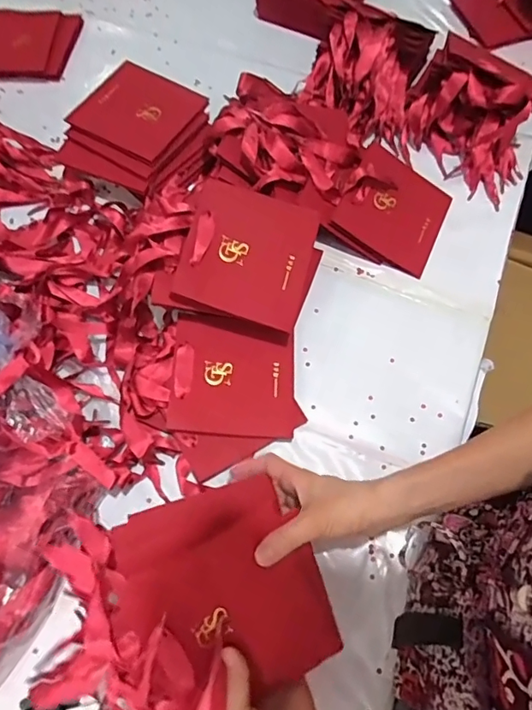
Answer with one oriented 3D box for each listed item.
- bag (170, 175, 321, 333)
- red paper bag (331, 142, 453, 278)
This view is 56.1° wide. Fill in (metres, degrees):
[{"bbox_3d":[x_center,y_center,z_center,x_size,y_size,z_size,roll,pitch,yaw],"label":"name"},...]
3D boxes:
[{"bbox_3d":[-0.017,-0.121,0.575,0.141,0.018,0.162,20,71,-11],"label":"bag"},{"bbox_3d":[0.175,-0.197,0.673,0.139,0.014,0.143,32,71,-11],"label":"red paper bag"}]

